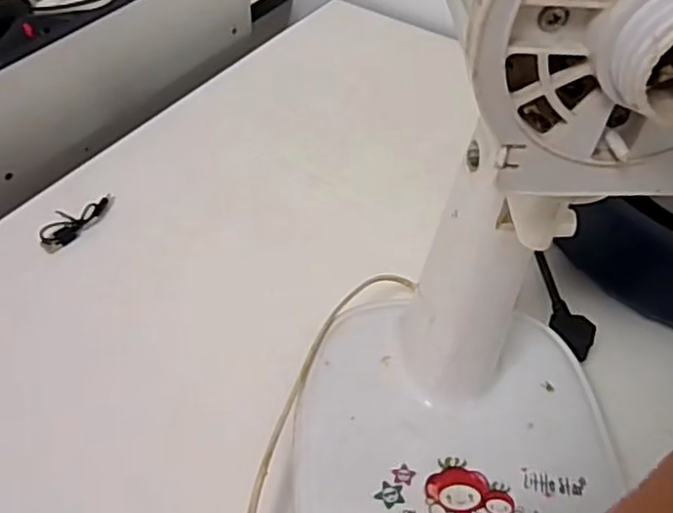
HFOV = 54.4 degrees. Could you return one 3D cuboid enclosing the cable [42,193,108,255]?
[{"bbox_3d":[-0.220,-0.030,0.545,0.027,0.011,0.071,19,50,14],"label":"cable"}]

